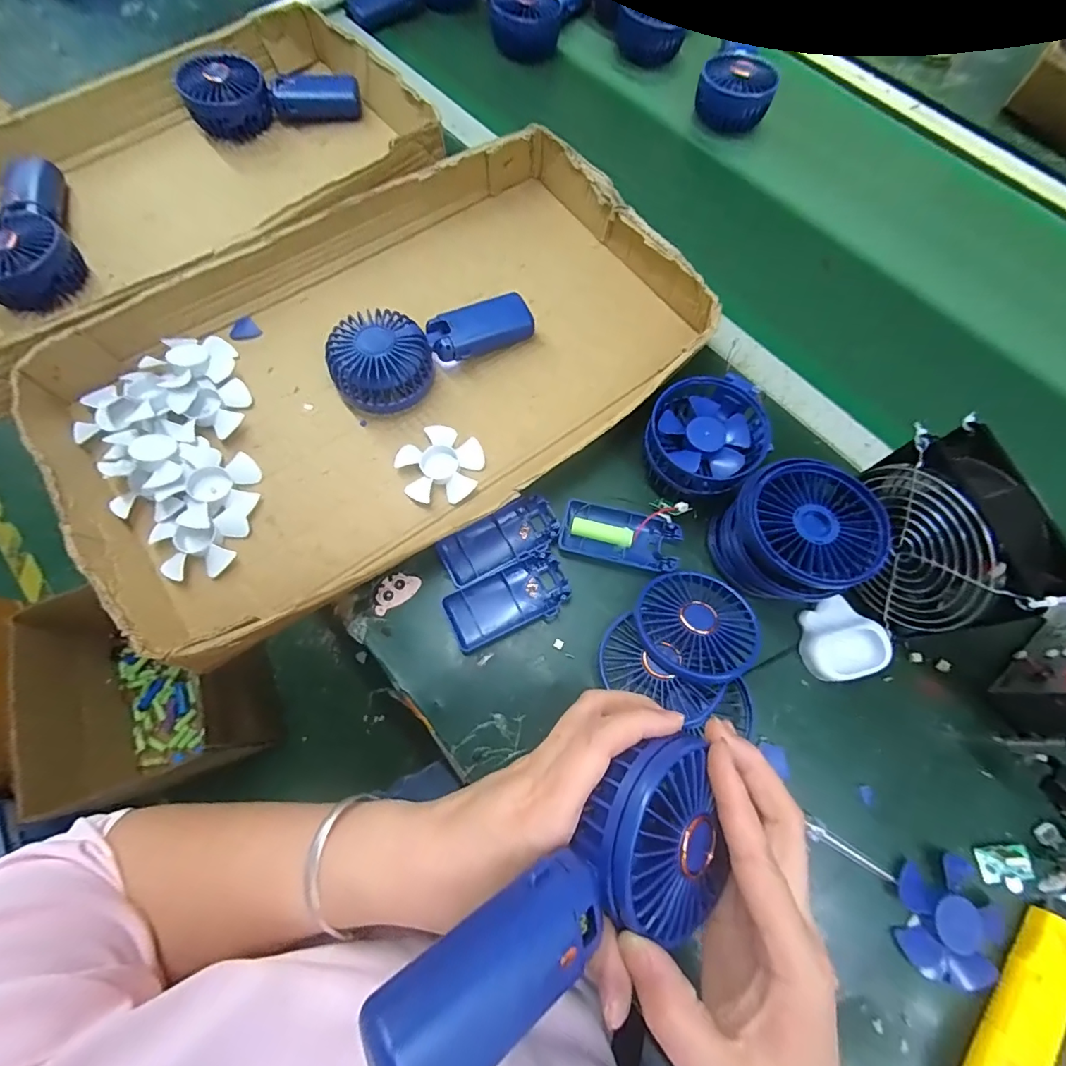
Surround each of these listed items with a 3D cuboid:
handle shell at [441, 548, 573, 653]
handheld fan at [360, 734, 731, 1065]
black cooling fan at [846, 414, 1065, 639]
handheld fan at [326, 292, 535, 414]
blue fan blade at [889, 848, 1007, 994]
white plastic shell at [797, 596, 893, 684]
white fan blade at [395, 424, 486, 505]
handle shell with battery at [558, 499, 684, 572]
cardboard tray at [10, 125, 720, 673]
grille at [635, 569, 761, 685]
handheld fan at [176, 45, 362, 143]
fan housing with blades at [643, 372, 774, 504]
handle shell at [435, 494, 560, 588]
[{"bbox_3d":[-0.019,0.051,0.366,0.093,0.015,0.046,-24,73,-9],"label":"handle shell"},{"bbox_3d":[0.018,0.150,0.187,0.158,0.036,0.073,-18,70,-32],"label":"handheld fan"},{"bbox_3d":[0.271,0.006,0.331,0.054,0.114,0.117,-19,72,-7],"label":"black cooling fan"},{"bbox_3d":[-0.094,-0.176,0.427,0.177,0.045,0.083,-34,74,-11],"label":"handheld fan"},{"bbox_3d":[0.264,0.243,0.303,0.068,0.018,0.068,0,71,0],"label":"blue fan blade"},{"bbox_3d":[0.232,0.079,0.362,0.058,0.016,0.058,-9,71,-3],"label":"white plastic shell"},{"bbox_3d":[-0.079,-0.057,0.405,0.067,0.010,0.070,0,71,0],"label":"white fan blade"},{"bbox_3d":[0.070,0.002,0.383,0.092,0.014,0.043,14,71,4],"label":"handle shell with battery"},{"bbox_3d":[-0.118,-0.146,0.413,0.521,0.055,0.315,-31,74,-11],"label":"cardboard tray"},{"bbox_3d":[0.118,0.067,0.349,0.083,0.017,0.081,1,49,-1],"label":"grille"},{"bbox_3d":[-0.291,-0.496,0.537,0.182,0.049,0.068,-18,72,-7],"label":"handheld fan"},{"bbox_3d":[0.138,-0.074,0.392,0.095,0.052,0.089,-7,71,-3],"label":"fan housing with blades"},{"bbox_3d":[-0.026,0.006,0.380,0.095,0.012,0.046,-27,73,-10],"label":"handle shell"}]

